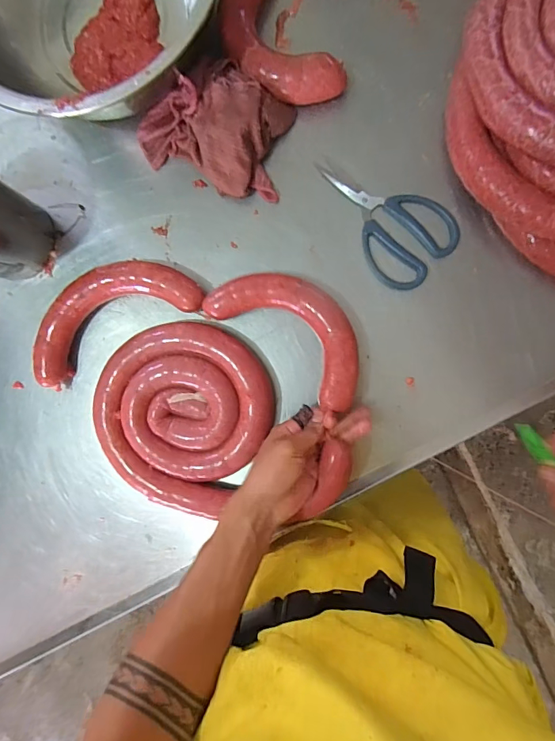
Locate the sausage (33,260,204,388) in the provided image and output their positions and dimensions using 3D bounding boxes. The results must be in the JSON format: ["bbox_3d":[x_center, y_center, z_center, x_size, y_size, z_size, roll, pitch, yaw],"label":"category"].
[{"bbox_3d":[-0.212,-0.075,0.533,0.237,0.043,0.108,-26,91,7],"label":"sausage"}]

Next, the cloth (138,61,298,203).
[{"bbox_3d":[-0.080,-0.285,0.500,0.182,0.054,0.130,13,95,5],"label":"cloth"}]

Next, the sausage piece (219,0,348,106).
[{"bbox_3d":[-0.007,-0.385,0.495,0.098,0.044,0.184,-32,90,7],"label":"sausage piece"}]

